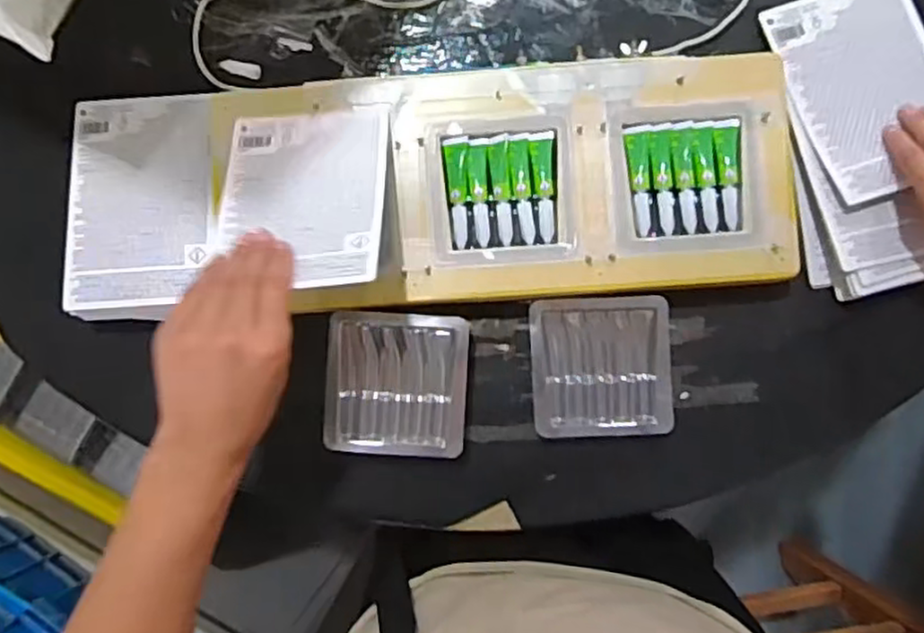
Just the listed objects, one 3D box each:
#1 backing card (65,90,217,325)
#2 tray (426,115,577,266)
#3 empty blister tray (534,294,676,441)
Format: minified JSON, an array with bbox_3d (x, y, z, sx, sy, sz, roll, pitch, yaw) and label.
[{"bbox_3d":[-0.245,-0.087,0.541,0.115,0.013,0.174,-6,80,5],"label":"backing card"},{"bbox_3d":[0.029,-0.094,0.527,0.104,0.010,0.106,-4,88,1],"label":"tray"},{"bbox_3d":[0.106,0.039,0.537,0.102,0.016,0.105,-2,88,2],"label":"empty blister tray"}]

